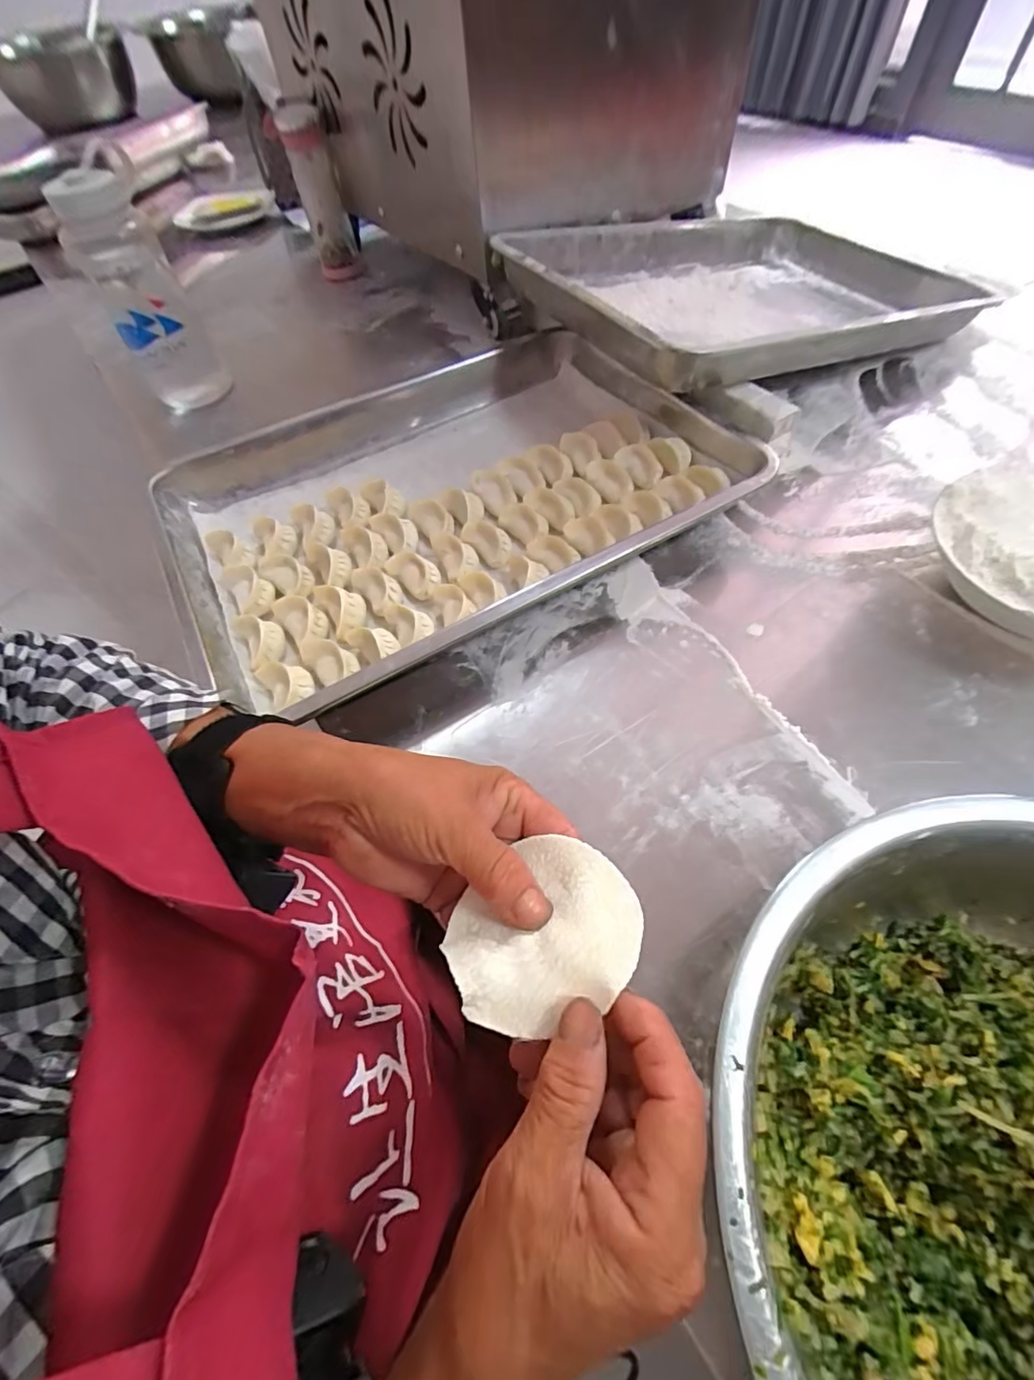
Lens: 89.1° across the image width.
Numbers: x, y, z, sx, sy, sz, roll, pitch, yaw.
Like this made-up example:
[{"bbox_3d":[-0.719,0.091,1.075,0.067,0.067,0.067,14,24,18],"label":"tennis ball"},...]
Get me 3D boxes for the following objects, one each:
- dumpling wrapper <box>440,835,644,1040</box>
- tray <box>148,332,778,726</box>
[{"bbox_3d":[0.010,0.096,0.210,0.076,0.010,0.063,-30,46,-6],"label":"dumpling wrapper"},{"bbox_3d":[-0.062,-0.184,0.491,0.482,0.056,0.352,-31,60,-14],"label":"tray"}]

